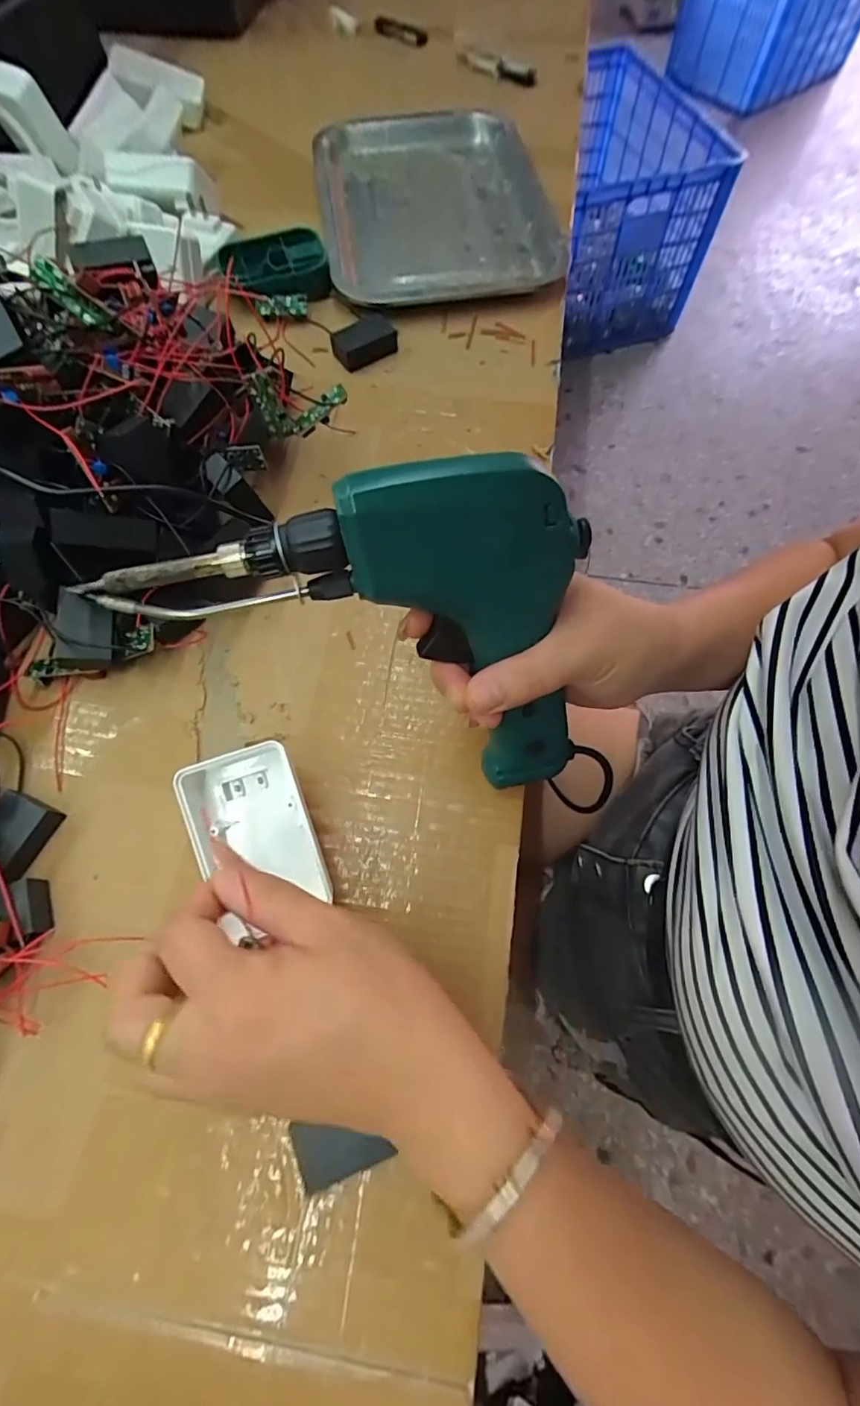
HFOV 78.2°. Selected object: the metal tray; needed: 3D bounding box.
[{"bbox_3d":[0.003,-0.493,0.512,0.215,0.018,0.322,-8,67,-2],"label":"metal tray"}]

